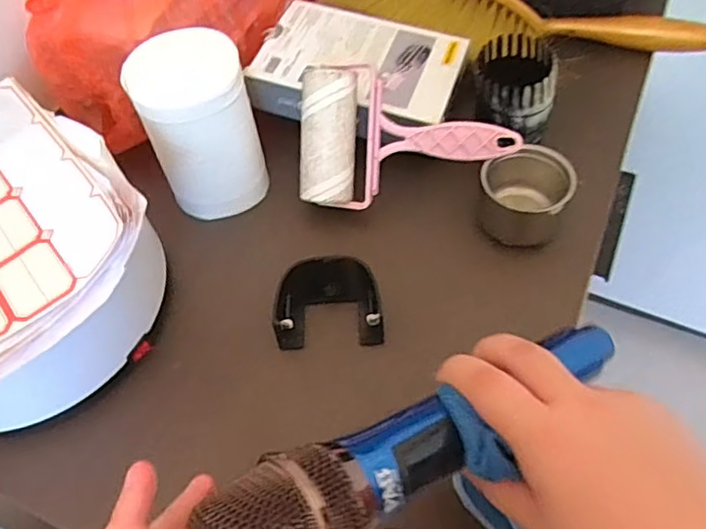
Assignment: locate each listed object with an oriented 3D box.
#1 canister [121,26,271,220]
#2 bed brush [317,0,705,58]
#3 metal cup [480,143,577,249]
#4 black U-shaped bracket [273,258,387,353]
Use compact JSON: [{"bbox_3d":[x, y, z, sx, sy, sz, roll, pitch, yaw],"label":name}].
[{"bbox_3d":[-0.113,-0.097,0.450,0.081,0.120,0.082,-12,56,-4],"label":"canister"},{"bbox_3d":[0.162,-0.232,0.559,0.374,0.044,0.104,11,58,12],"label":"bed brush"},{"bbox_3d":[0.131,-0.054,0.451,0.062,0.054,0.062,-2,56,3],"label":"metal cup"},{"bbox_3d":[-0.018,0.024,0.421,0.075,0.033,0.053,-4,56,2],"label":"black U-shaped bracket"}]

